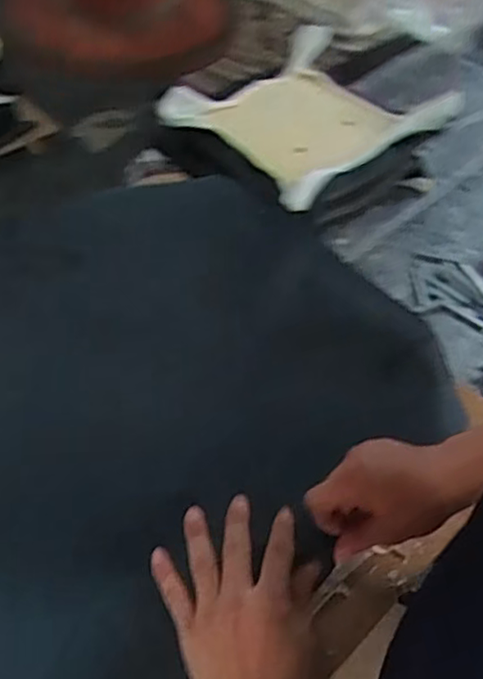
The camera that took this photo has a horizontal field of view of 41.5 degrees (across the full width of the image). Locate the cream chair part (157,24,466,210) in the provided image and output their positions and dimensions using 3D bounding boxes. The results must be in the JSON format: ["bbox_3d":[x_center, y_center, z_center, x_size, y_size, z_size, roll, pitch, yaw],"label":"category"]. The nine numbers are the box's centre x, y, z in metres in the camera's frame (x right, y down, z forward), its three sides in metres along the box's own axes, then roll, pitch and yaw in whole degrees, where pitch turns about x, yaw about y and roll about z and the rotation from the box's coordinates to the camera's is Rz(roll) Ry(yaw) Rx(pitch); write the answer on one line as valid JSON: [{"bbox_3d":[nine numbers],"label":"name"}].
[{"bbox_3d":[0.146,-0.518,1.452,0.540,0.086,0.452,-33,62,-28],"label":"cream chair part"}]

